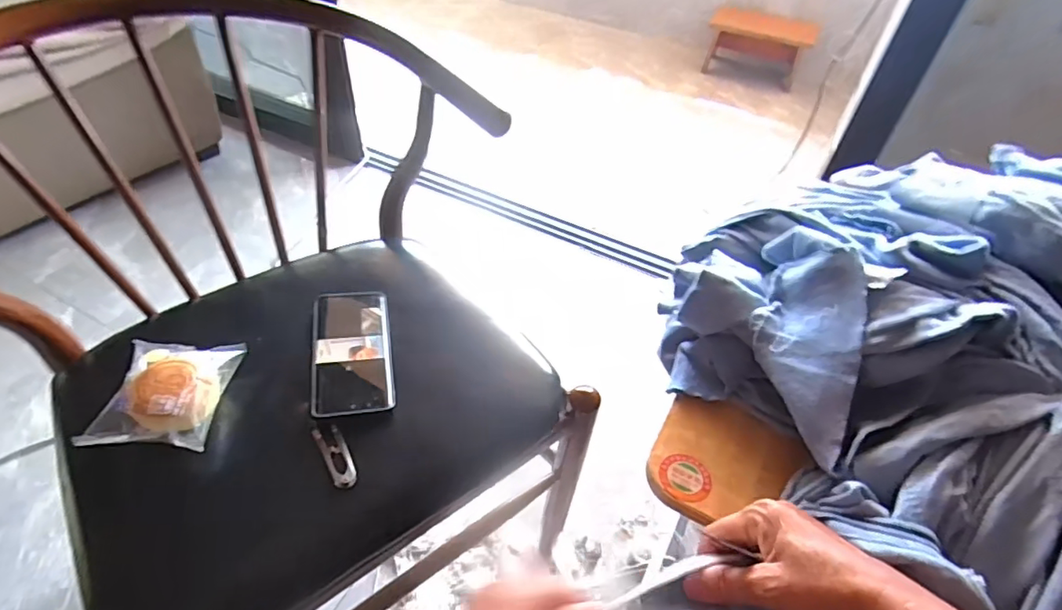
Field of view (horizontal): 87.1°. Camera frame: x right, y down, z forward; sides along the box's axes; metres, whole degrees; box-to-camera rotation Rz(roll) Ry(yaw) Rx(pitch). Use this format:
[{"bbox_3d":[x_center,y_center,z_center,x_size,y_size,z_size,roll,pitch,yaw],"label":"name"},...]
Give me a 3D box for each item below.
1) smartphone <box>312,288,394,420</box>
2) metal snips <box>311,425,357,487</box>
[{"bbox_3d":[-0.189,0.043,0.591,0.079,0.010,0.161,-3,49,-16],"label":"smartphone"},{"bbox_3d":[-0.180,0.139,0.516,0.022,0.006,0.066,-22,51,-25],"label":"metal snips"}]

